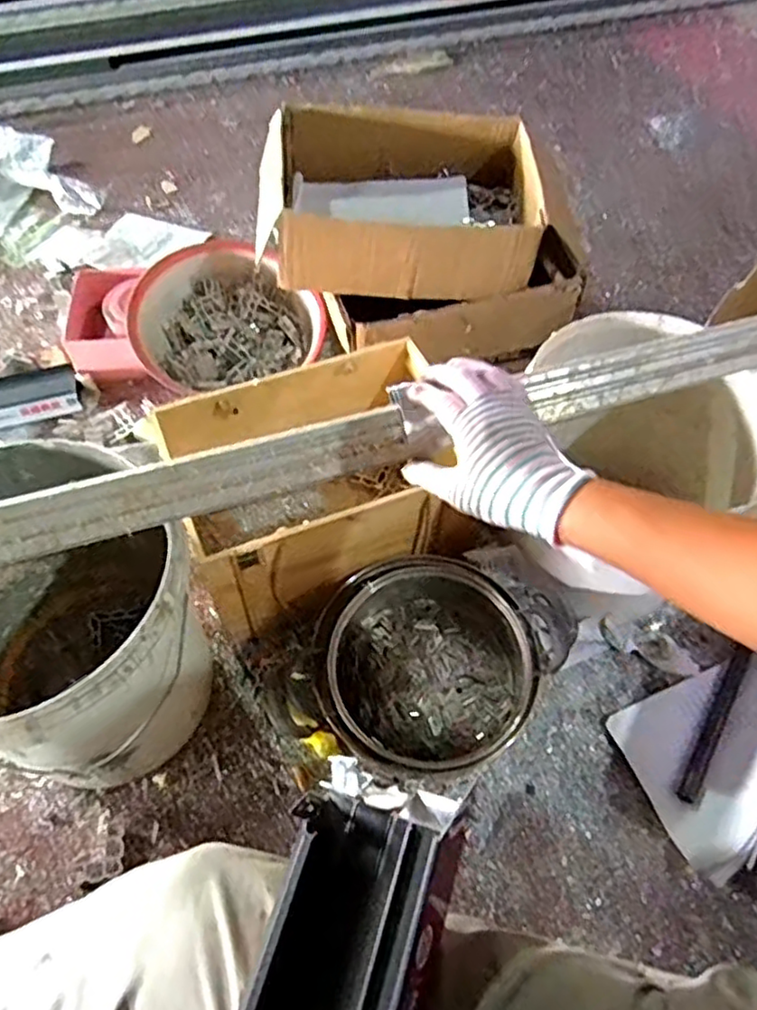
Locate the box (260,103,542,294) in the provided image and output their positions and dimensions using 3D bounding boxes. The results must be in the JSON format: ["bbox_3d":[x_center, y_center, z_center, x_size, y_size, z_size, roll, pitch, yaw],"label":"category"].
[{"bbox_3d":[0.032,-0.470,1.040,0.424,0.124,0.292,0,55,0],"label":"box"}]

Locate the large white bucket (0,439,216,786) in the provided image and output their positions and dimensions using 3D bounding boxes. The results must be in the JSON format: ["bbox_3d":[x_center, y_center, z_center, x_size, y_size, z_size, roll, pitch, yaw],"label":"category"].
[{"bbox_3d":[-0.337,0.150,0.741,0.274,0.327,0.290,0,55,0],"label":"large white bucket"}]

